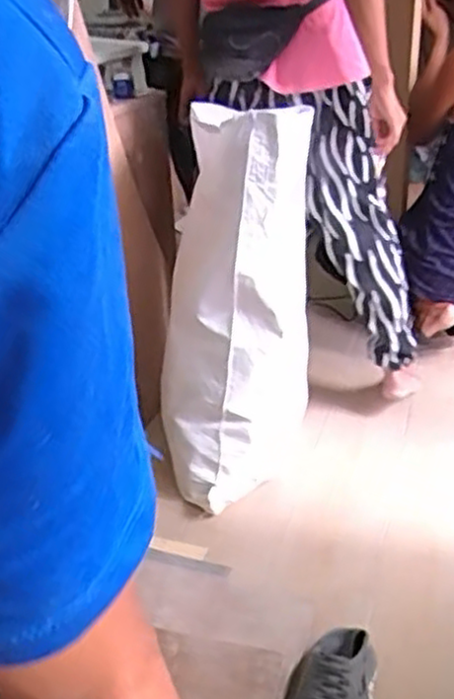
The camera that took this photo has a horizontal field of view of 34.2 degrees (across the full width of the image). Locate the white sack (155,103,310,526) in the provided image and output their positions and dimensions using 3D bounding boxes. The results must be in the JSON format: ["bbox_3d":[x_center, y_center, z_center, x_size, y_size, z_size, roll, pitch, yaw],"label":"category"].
[{"bbox_3d":[0.033,-0.108,1.567,0.268,0.731,0.461,3,25,12],"label":"white sack"}]

